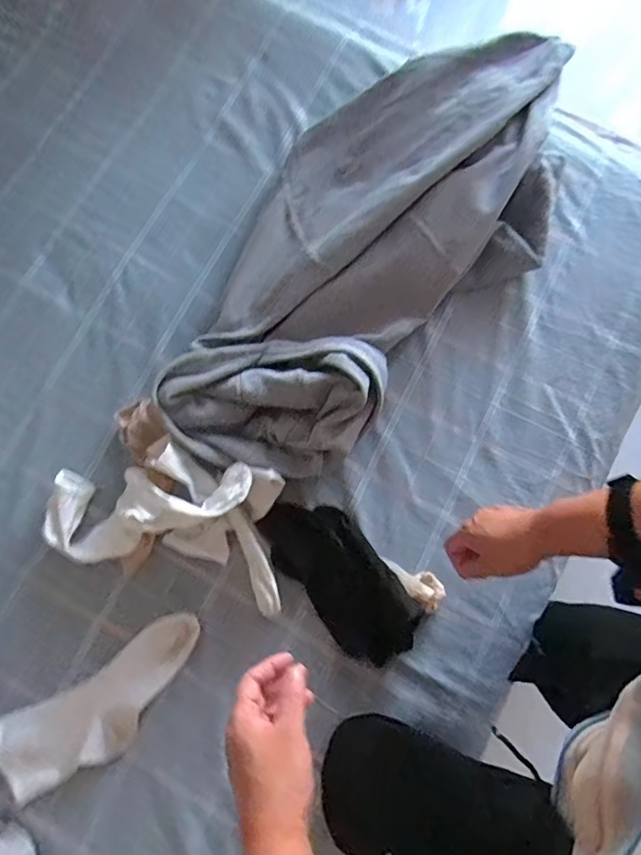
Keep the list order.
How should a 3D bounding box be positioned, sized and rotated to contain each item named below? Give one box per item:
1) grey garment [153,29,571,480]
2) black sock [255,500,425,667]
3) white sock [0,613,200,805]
[{"bbox_3d":[0.070,-0.261,0.735,0.362,0.098,0.760,44,83,8],"label":"grey garment"},{"bbox_3d":[0.027,0.199,0.684,0.113,0.027,0.246,-39,82,-7],"label":"black sock"},{"bbox_3d":[-0.275,0.359,0.654,0.278,0.030,0.109,-31,81,-5],"label":"white sock"}]

